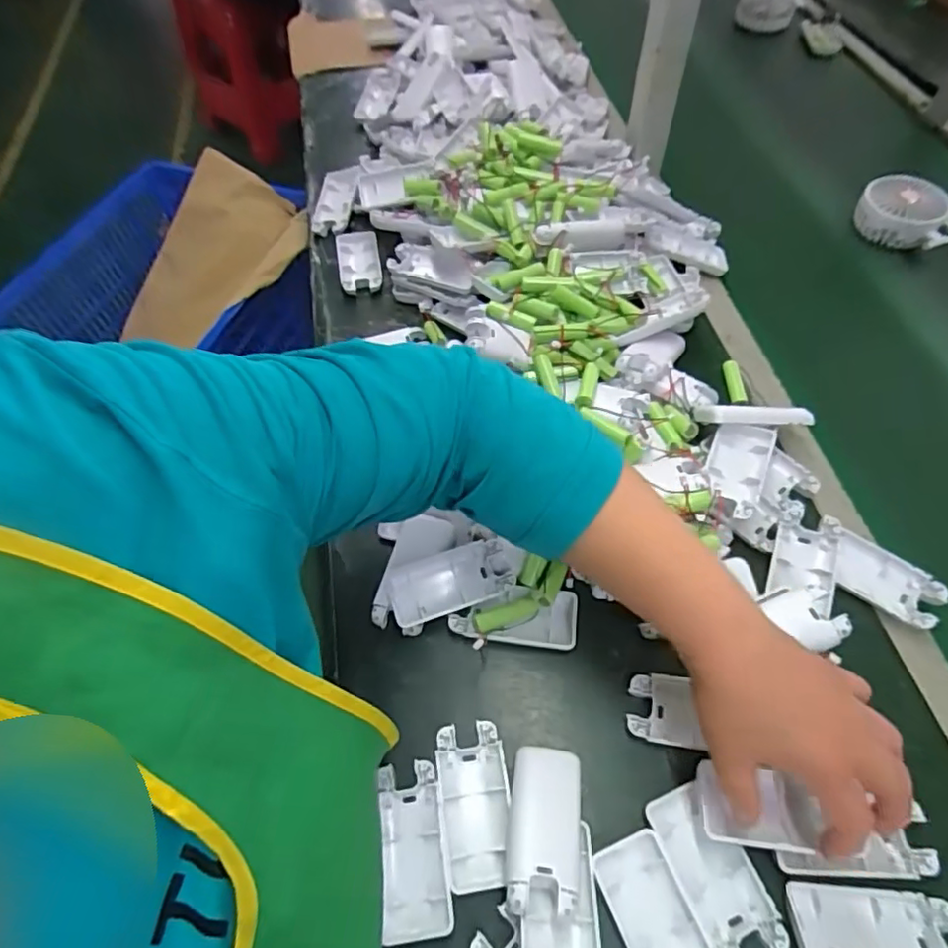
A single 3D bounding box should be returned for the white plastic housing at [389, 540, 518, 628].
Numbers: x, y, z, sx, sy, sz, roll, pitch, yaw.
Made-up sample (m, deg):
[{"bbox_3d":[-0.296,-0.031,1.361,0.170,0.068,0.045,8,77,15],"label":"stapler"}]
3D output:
[{"bbox_3d":[-0.018,0.082,0.459,0.093,0.017,0.045,-17,85,-13],"label":"white plastic housing"}]

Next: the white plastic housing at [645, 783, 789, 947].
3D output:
[{"bbox_3d":[0.148,0.247,0.370,0.044,0.017,0.094,-22,60,-11],"label":"white plastic housing"}]

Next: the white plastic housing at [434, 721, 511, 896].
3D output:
[{"bbox_3d":[0.001,0.215,0.393,0.043,0.011,0.094,-9,58,-3],"label":"white plastic housing"}]

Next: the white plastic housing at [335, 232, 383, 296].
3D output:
[{"bbox_3d":[-0.132,-0.244,0.687,0.047,0.012,0.097,-10,58,-4],"label":"white plastic housing"}]

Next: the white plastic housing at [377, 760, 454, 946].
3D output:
[{"bbox_3d":[-0.039,0.237,0.380,0.042,0.010,0.094,-8,58,-2],"label":"white plastic housing"}]

